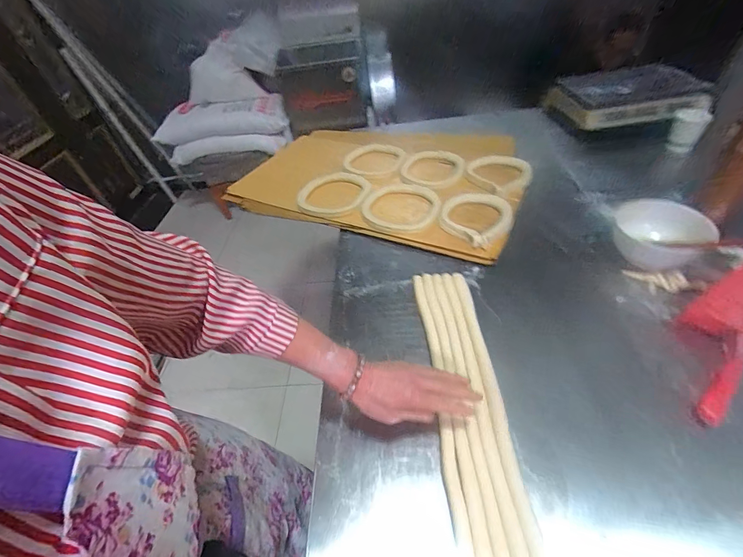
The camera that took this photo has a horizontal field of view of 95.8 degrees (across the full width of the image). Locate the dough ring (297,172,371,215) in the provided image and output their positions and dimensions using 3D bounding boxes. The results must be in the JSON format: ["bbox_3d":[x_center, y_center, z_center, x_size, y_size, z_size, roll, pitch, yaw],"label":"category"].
[{"bbox_3d":[-0.114,-0.238,0.927,0.181,0.033,0.185,-2,44,1],"label":"dough ring"}]

